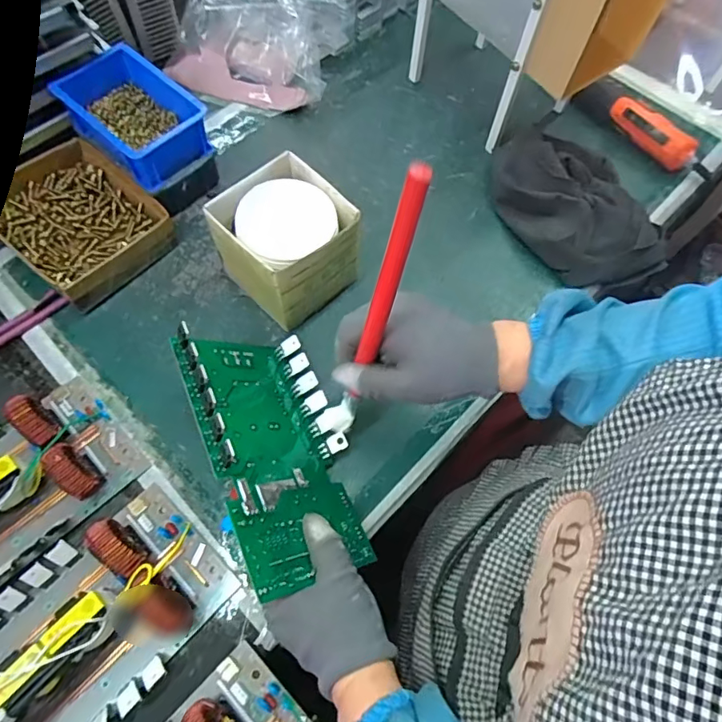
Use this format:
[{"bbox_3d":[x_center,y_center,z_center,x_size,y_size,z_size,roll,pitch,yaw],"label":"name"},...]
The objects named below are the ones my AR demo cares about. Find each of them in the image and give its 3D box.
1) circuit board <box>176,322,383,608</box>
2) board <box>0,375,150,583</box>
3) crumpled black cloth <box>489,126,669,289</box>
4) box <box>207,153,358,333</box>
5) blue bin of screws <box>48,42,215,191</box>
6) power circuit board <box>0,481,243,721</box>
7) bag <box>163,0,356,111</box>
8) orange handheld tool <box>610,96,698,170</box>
[{"bbox_3d":[-0.070,0.069,0.431,0.123,0.027,0.224,5,48,-51],"label":"circuit board"},{"bbox_3d":[-0.314,0.106,0.428,0.208,0.059,0.130,-41,73,-19],"label":"board"},{"bbox_3d":[0.242,-0.186,0.589,0.142,0.055,0.235,-28,69,-15],"label":"crumpled black cloth"},{"bbox_3d":[-0.074,-0.111,0.510,0.114,0.109,0.115,42,69,15],"label":"box"},{"bbox_3d":[-0.245,-0.262,0.541,0.155,0.054,0.101,41,71,13],"label":"blue bin of screws"},{"bbox_3d":[-0.226,0.217,0.389,0.235,0.072,0.135,-40,73,-19],"label":"power circuit board"},{"bbox_3d":[-0.133,-0.438,0.665,0.219,0.092,0.175,16,65,4],"label":"bag"},{"bbox_3d":[0.368,-0.291,0.644,0.025,0.040,0.116,-35,71,-18],"label":"orange handheld tool"}]

